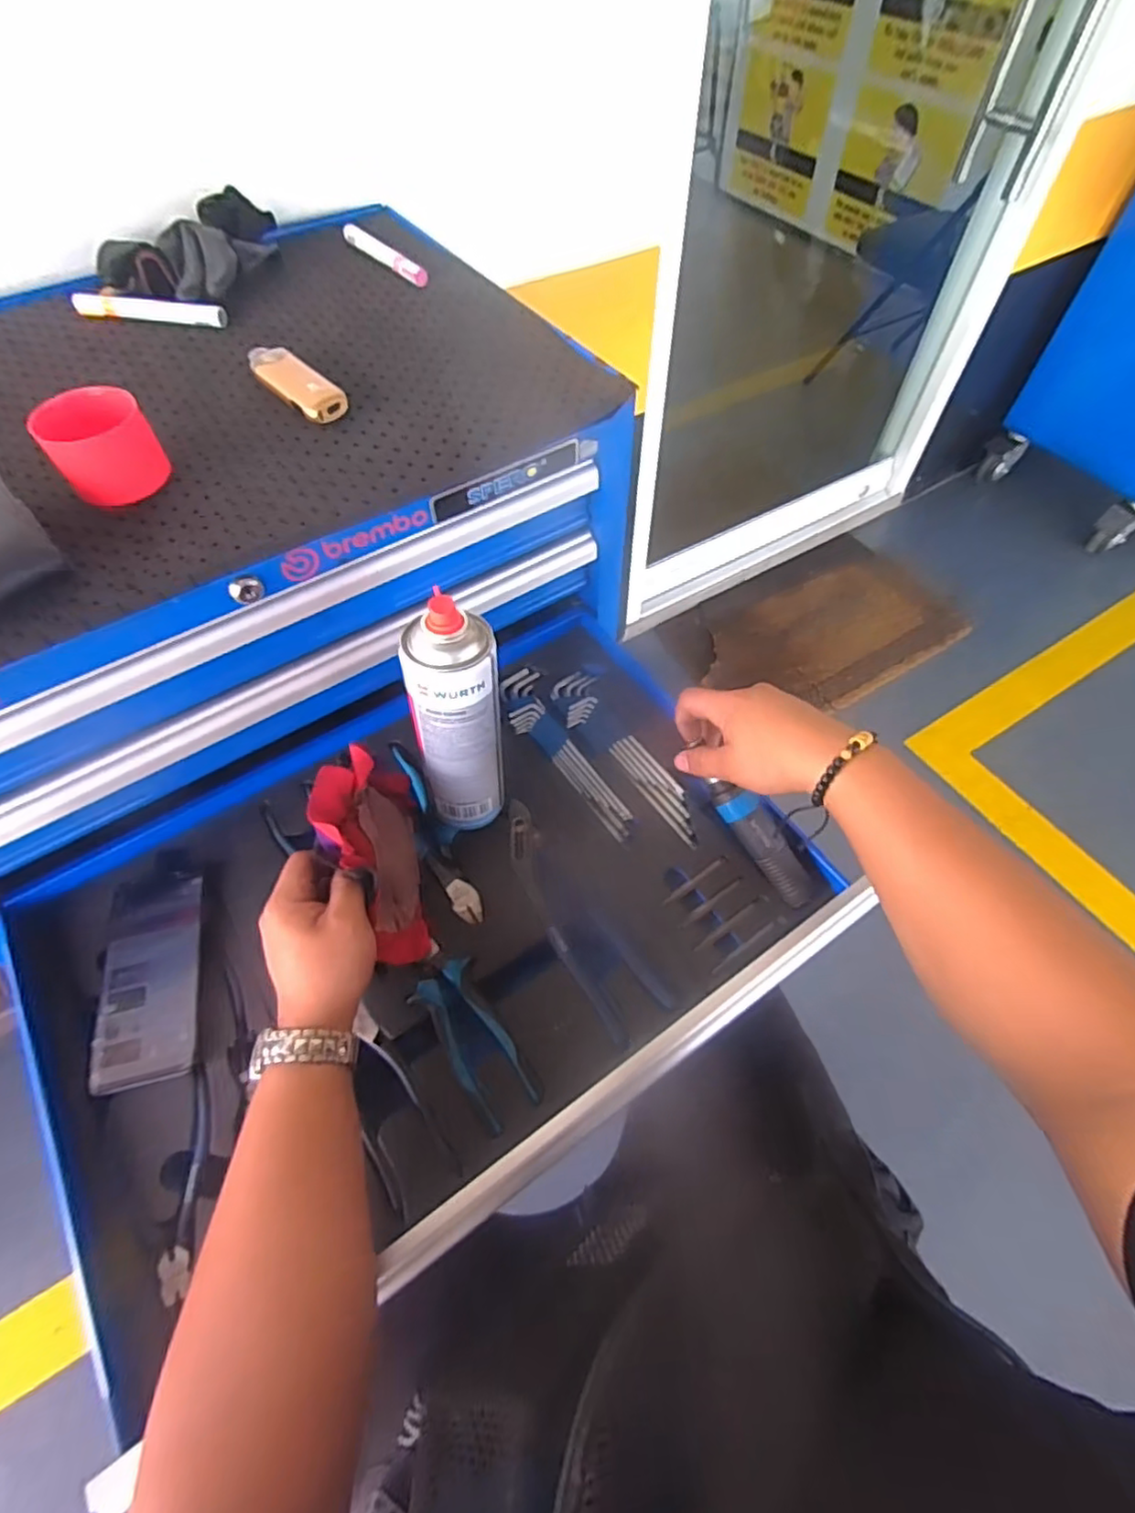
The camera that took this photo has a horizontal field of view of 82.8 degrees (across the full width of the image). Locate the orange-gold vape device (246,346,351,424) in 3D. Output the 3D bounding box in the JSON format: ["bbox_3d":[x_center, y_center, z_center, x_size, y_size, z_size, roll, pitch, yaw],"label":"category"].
[{"bbox_3d":[-0.216,-0.295,0.509,0.035,0.018,0.102,-39,65,-21],"label":"orange-gold vape device"}]

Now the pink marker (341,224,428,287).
[{"bbox_3d":[-0.186,-0.503,0.644,0.017,0.013,0.144,-36,64,-20],"label":"pink marker"}]

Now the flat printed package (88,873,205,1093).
[{"bbox_3d":[-0.329,0.172,0.509,0.074,0.018,0.158,-13,58,-7],"label":"flat printed package"}]

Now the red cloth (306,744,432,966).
[{"bbox_3d":[-0.143,0.073,0.490,0.026,0.141,0.145,-12,59,13],"label":"red cloth"}]

